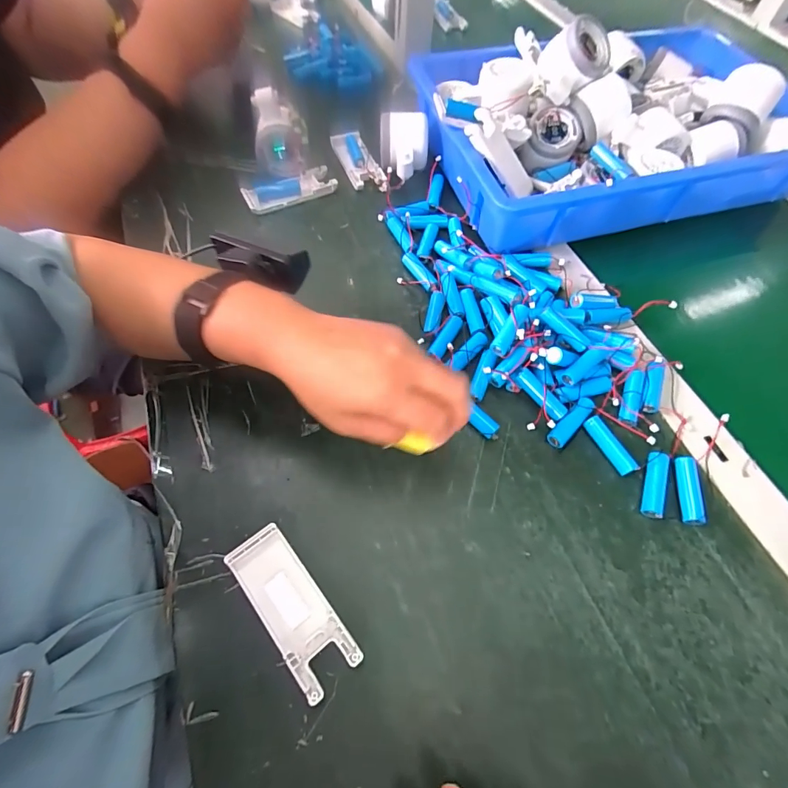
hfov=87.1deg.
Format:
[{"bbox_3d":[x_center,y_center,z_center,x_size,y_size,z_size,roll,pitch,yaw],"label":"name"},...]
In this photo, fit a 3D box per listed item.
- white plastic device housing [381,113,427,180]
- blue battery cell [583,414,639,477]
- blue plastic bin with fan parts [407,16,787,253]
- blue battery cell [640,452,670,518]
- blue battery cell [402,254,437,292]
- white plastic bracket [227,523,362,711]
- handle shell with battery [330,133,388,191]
[{"bbox_3d":[0.011,-0.282,0.479,0.055,0.051,0.059,2,61,0],"label":"white plastic device housing"},{"bbox_3d":[0.175,0.042,0.337,0.012,0.013,0.051,-23,64,-13],"label":"blue battery cell"},{"bbox_3d":[0.259,-0.319,0.470,0.437,0.111,0.286,-10,62,-7],"label":"blue plastic bin with fan parts"},{"bbox_3d":[0.202,0.070,0.321,0.015,0.012,0.050,19,62,9],"label":"blue battery cell"},{"bbox_3d":[0.027,-0.125,0.427,0.014,0.014,0.053,-27,65,-15],"label":"blue battery cell"},{"bbox_3d":[-0.069,0.141,0.274,0.041,0.013,0.105,-36,68,-19],"label":"white plastic bracket"},{"bbox_3d":[-0.046,-0.289,0.515,0.041,0.016,0.116,-17,63,-10],"label":"handle shell with battery"}]

